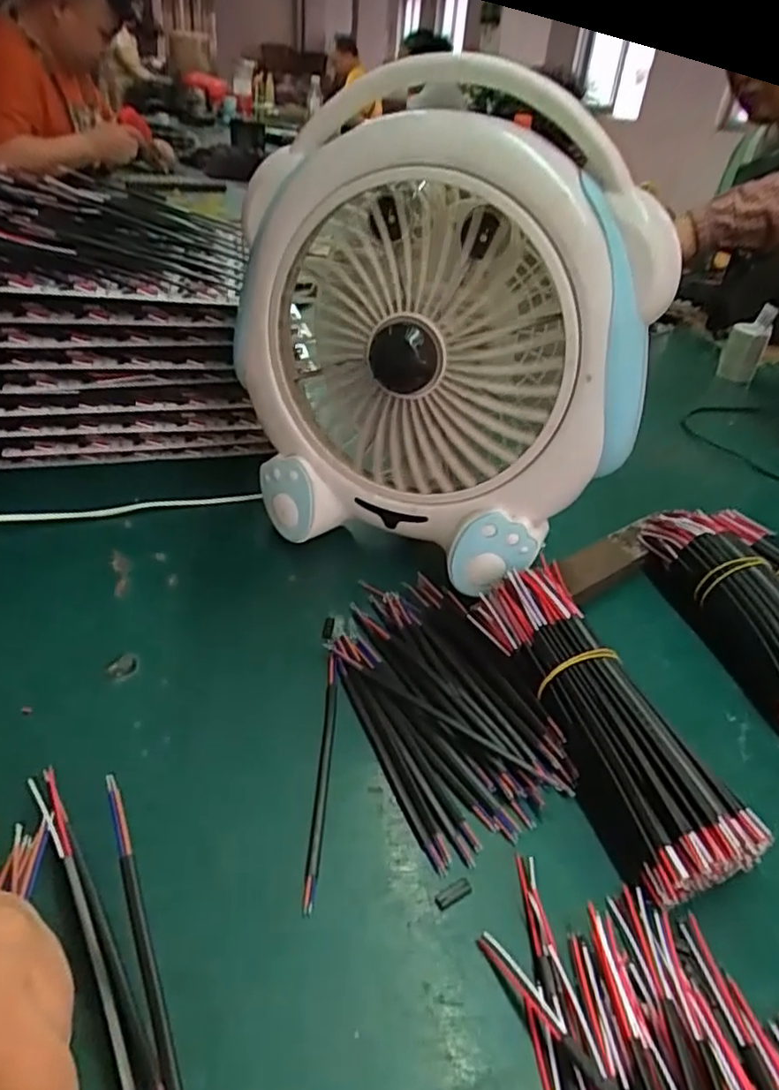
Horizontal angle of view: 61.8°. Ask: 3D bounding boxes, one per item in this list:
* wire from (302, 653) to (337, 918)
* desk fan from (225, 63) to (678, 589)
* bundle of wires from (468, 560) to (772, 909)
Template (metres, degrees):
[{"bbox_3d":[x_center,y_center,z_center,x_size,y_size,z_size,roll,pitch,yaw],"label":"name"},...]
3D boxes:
[{"bbox_3d":[-0.031,0.106,0.313,0.006,0.006,0.135,4,36,-2],"label":"wire"},{"bbox_3d":[0.019,-0.111,0.394,0.251,0.266,0.101,19,38,19],"label":"desk fan"},{"bbox_3d":[0.103,0.082,0.328,0.055,0.041,0.179,-9,38,-19],"label":"bundle of wires"}]

